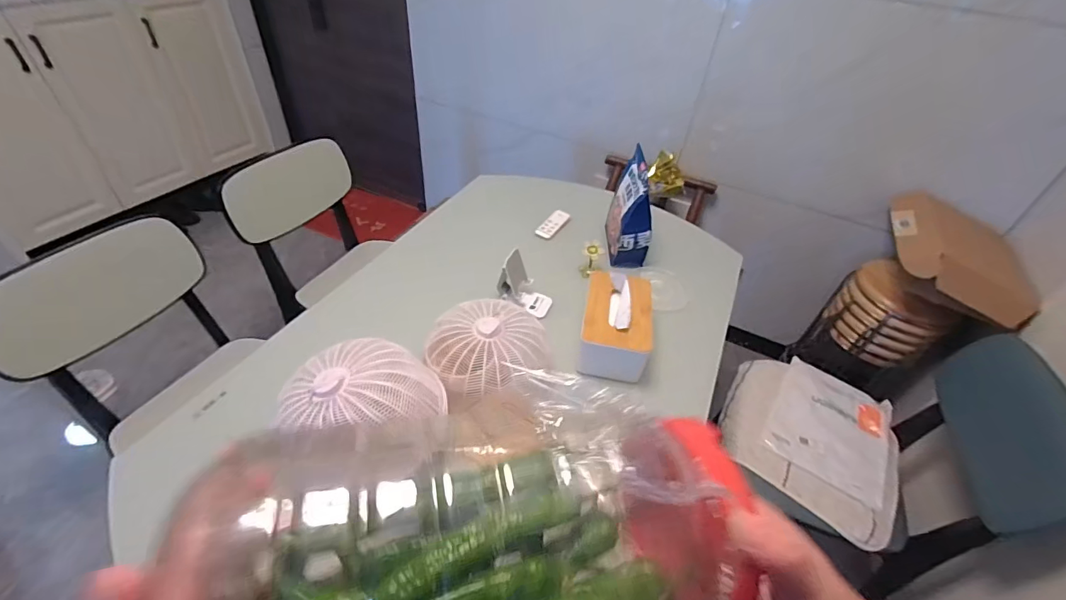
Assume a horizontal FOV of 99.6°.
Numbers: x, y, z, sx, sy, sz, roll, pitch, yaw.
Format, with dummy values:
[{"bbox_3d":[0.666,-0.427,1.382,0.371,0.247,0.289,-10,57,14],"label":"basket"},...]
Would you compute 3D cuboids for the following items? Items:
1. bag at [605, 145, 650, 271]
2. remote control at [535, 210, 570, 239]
[{"bbox_3d":[0.240,-0.215,1.094,0.082,0.221,0.169,5,43,-2],"label":"bag"},{"bbox_3d":[0.053,-0.205,1.209,0.052,0.008,0.133,24,45,18],"label":"remote control"}]

